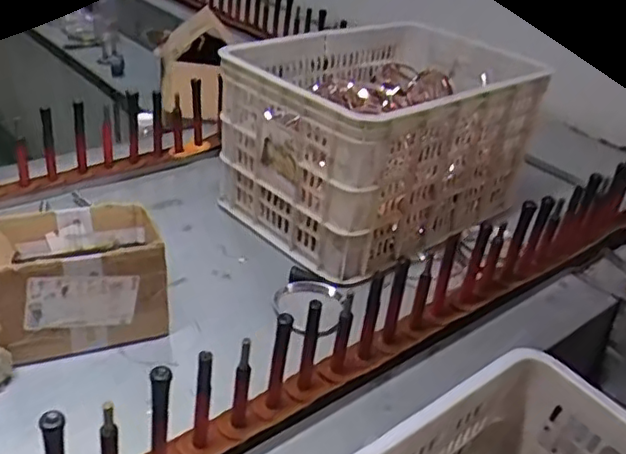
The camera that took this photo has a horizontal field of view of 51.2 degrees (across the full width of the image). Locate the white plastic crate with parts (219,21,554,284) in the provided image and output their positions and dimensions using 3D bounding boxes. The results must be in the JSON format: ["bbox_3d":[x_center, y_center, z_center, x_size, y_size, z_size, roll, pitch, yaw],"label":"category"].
[{"bbox_3d":[0.127,-0.179,1.195,0.509,0.251,0.371,-24,42,-40],"label":"white plastic crate with parts"}]

